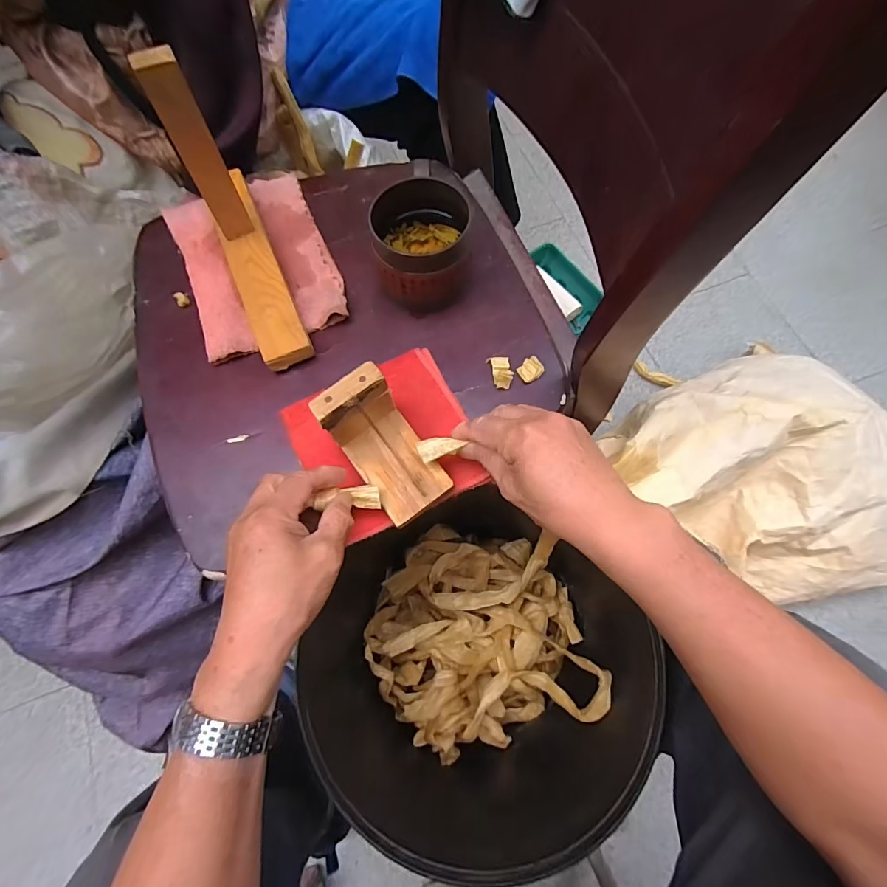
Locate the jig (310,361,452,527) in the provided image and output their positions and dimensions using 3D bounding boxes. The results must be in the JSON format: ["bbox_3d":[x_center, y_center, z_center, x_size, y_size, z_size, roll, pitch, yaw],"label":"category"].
[{"bbox_3d":[-0.046,0.004,0.351,0.059,0.077,0.105,-35,74,-9],"label":"jig"}]

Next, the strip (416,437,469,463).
[{"bbox_3d":[-0.001,0.004,0.352,0.039,0.005,0.019,-10,71,5],"label":"strip"}]

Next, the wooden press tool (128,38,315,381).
[{"bbox_3d":[-0.196,-0.209,0.386,0.058,0.165,0.253,-25,73,-6],"label":"wooden press tool"}]

